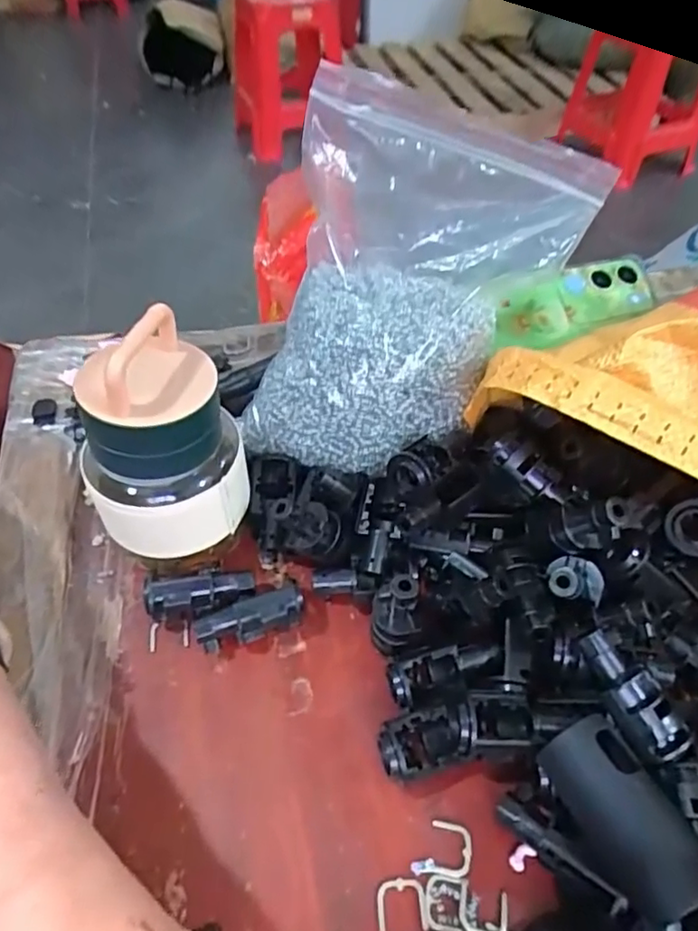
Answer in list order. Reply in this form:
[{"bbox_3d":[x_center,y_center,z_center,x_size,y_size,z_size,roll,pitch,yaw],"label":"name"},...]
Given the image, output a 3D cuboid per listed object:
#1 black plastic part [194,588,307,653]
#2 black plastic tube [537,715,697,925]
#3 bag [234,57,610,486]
[{"bbox_3d":[-0.048,0.078,0.299,0.052,0.026,0.014,-13,50,-10],"label":"black plastic part"},{"bbox_3d":[0.093,0.126,0.214,0.031,0.032,0.059,-19,51,-14],"label":"black plastic tube"},{"bbox_3d":[0.036,-0.094,0.326,0.151,0.155,0.156,17,52,16],"label":"bag"}]

